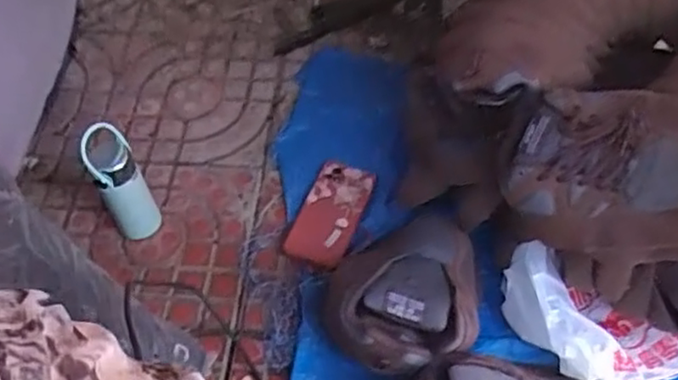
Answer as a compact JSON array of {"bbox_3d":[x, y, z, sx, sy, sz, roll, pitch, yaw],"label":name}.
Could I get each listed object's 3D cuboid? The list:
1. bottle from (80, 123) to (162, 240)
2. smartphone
[{"bbox_3d":[-0.270,0.001,0.836,0.056,0.167,0.069,-26,58,-20],"label":"bottle"},{"bbox_3d":[-0.011,0.030,0.879,0.080,0.013,0.160,17,54,10],"label":"smartphone"}]

